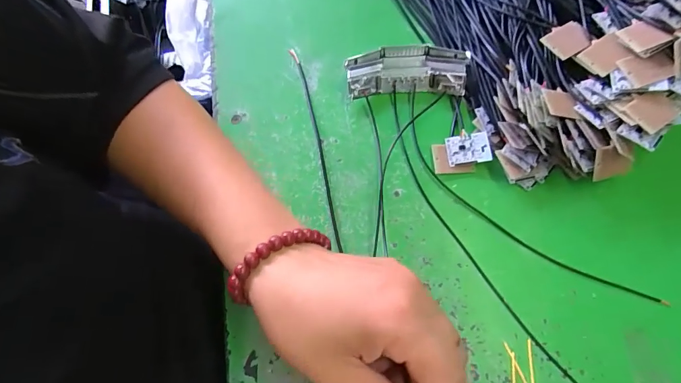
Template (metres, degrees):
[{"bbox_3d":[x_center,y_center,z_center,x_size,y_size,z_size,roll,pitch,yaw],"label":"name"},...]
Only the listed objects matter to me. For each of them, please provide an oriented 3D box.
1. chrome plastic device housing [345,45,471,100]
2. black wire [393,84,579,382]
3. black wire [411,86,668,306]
[{"bbox_3d":[0.054,-0.100,0.331,0.095,0.023,0.037,0,70,2],"label":"chrome plastic device housing"},{"bbox_3d":[0.091,0.025,0.294,0.025,0.010,0.257,-27,72,1],"label":"black wire"},{"bbox_3d":[0.125,0.010,0.298,0.050,0.009,0.237,-42,74,-11],"label":"black wire"}]

